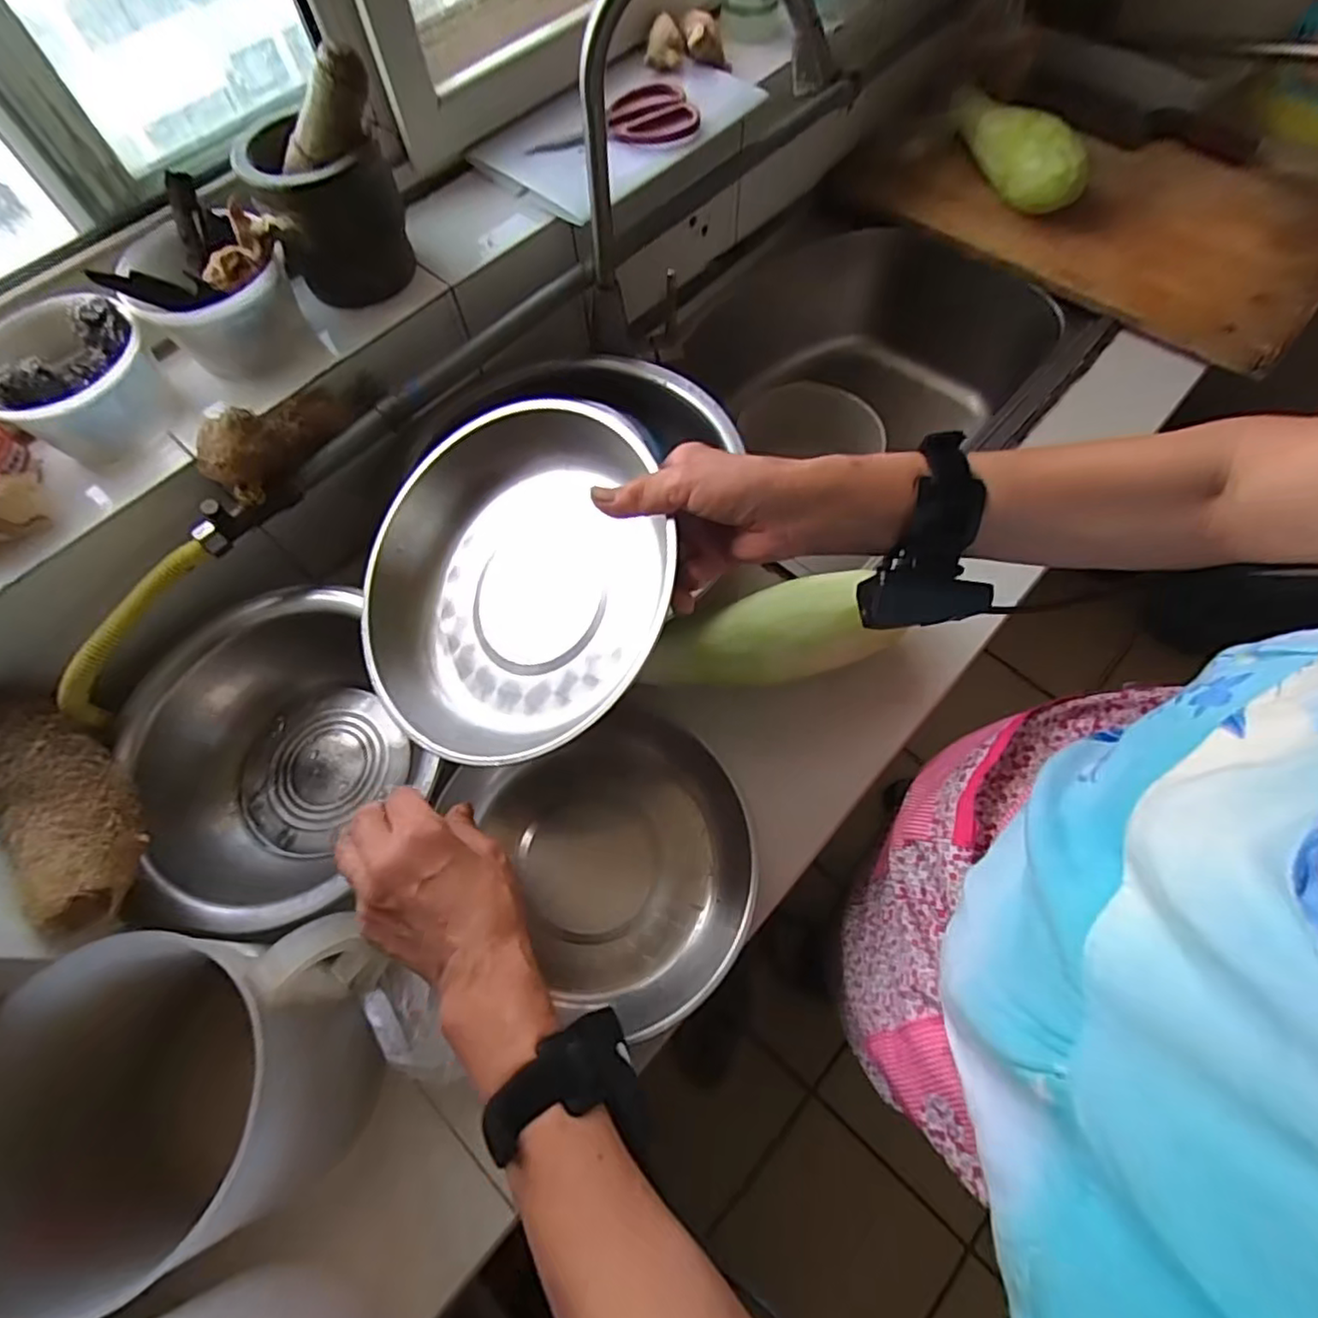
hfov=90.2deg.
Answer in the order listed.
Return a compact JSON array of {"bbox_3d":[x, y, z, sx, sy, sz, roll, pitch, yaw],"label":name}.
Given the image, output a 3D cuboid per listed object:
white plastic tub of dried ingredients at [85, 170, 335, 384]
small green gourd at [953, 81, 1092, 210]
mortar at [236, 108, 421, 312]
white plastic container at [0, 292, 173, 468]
[{"bbox_3d":[-0.338,-0.276,0.503,0.115,0.099,0.104,25,66,12],"label":"white plastic tub of dried ingredients"},{"bbox_3d":[0.416,-0.608,0.781,0.061,0.069,0.205,-22,65,-10],"label":"small green gourd"},{"bbox_3d":[-0.259,-0.358,0.528,0.099,0.106,0.107,-20,65,-9],"label":"mortar"},{"bbox_3d":[-0.412,-0.194,0.475,0.097,0.078,0.108,35,69,16],"label":"white plastic container"}]

